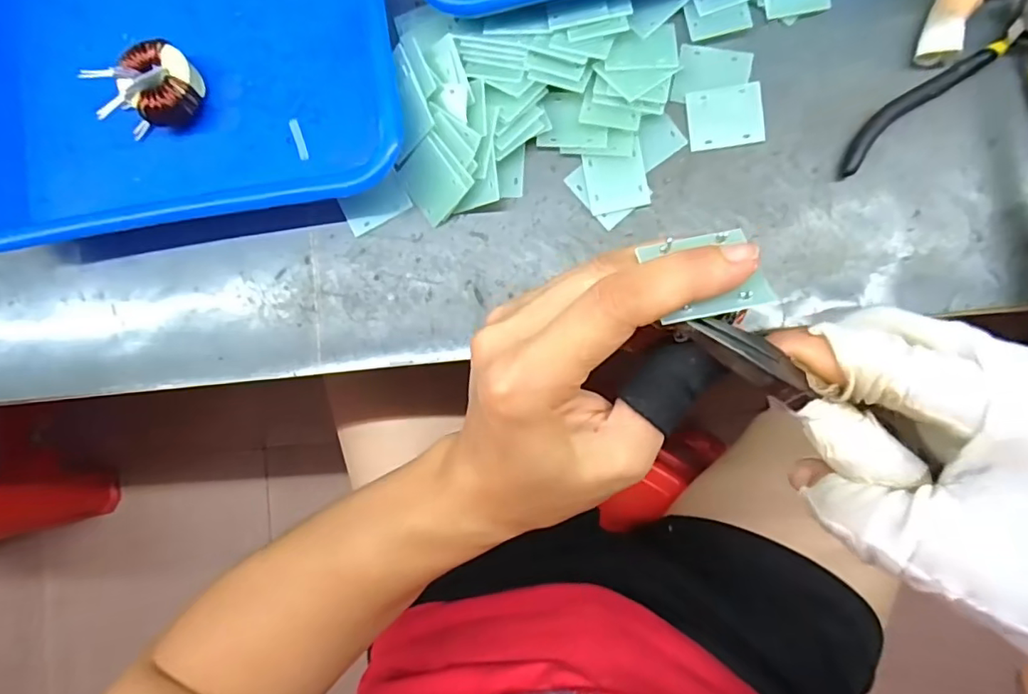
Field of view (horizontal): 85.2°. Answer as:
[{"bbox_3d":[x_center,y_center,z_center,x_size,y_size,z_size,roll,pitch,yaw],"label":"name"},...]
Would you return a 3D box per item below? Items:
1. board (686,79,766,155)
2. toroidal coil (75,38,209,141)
[{"bbox_3d":[0.103,-0.112,0.272,0.035,0.004,0.029,-6,89,8],"label":"board"},{"bbox_3d":[-0.193,-0.137,0.297,0.049,0.028,0.038,-22,86,7],"label":"toroidal coil"}]

